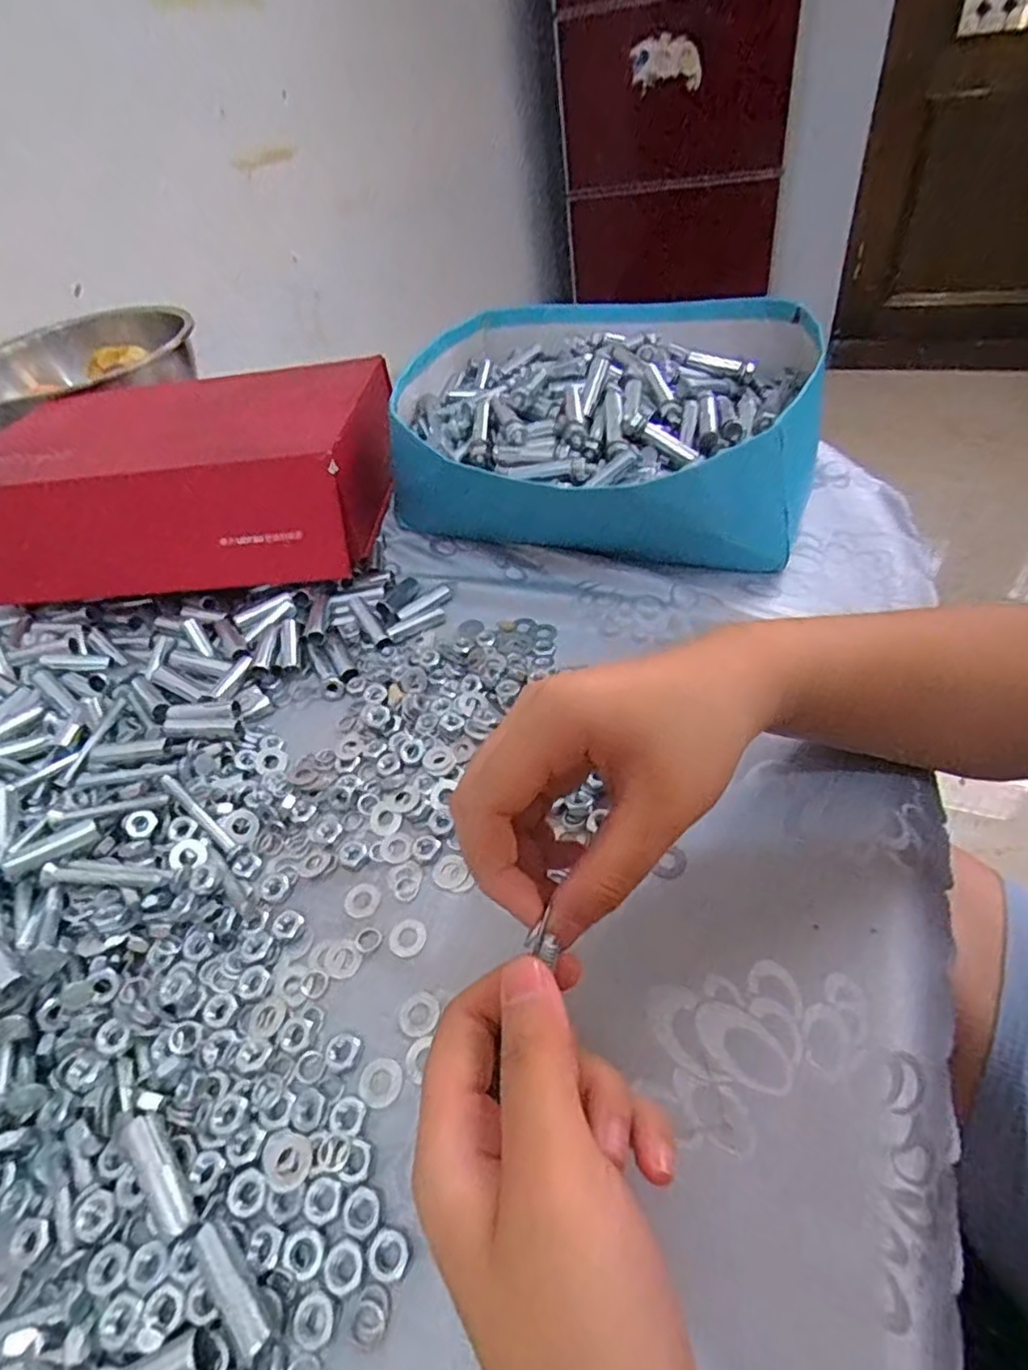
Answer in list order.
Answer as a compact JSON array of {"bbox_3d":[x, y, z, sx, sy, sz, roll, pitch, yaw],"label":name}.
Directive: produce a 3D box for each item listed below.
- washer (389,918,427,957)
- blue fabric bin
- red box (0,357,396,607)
[{"bbox_3d":[-0.046,0.109,0.280,0.016,0.004,0.017,-5,46,6],"label":"washer"},{"bbox_3d":[0.067,-0.191,0.484,0.294,0.096,0.266,13,51,21],"label":"blue fabric bin"},{"bbox_3d":[-0.252,-0.164,0.492,0.304,0.081,0.202,-3,47,7],"label":"red box"}]

